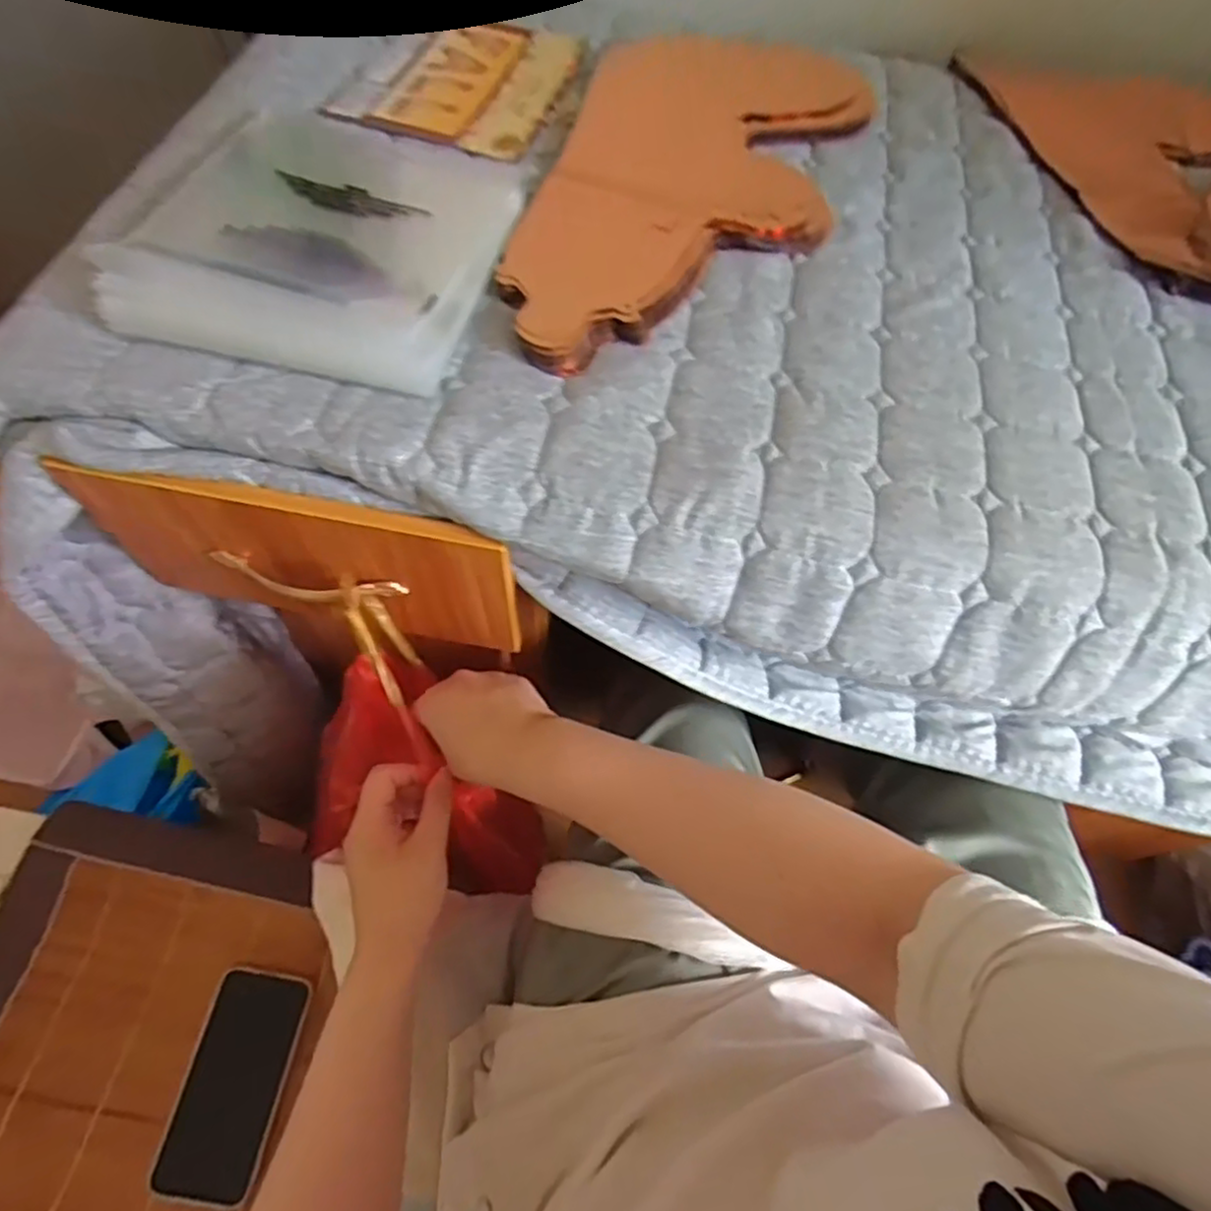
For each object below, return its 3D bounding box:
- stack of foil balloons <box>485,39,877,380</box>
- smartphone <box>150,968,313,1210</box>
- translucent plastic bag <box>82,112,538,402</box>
[{"bbox_3d":[0.067,-0.315,0.521,0.216,0.022,0.406,14,64,3],"label":"stack of foil balloons"},{"bbox_3d":[-0.282,0.364,0.524,0.072,0.012,0.147,9,61,1],"label":"smartphone"},{"bbox_3d":[-0.184,-0.261,0.465,0.223,0.031,0.246,11,64,2],"label":"translucent plastic bag"}]

